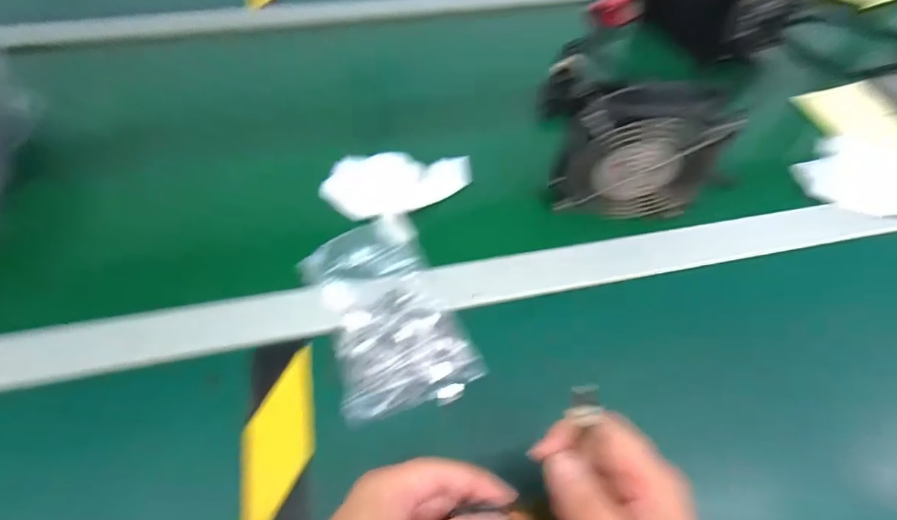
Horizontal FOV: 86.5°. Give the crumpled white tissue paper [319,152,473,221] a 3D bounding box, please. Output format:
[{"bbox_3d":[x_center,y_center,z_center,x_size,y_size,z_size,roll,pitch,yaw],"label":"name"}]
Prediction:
[{"bbox_3d":[-0.048,-0.073,0.458,0.140,0.030,0.050,-6,55,-6],"label":"crumpled white tissue paper"}]

